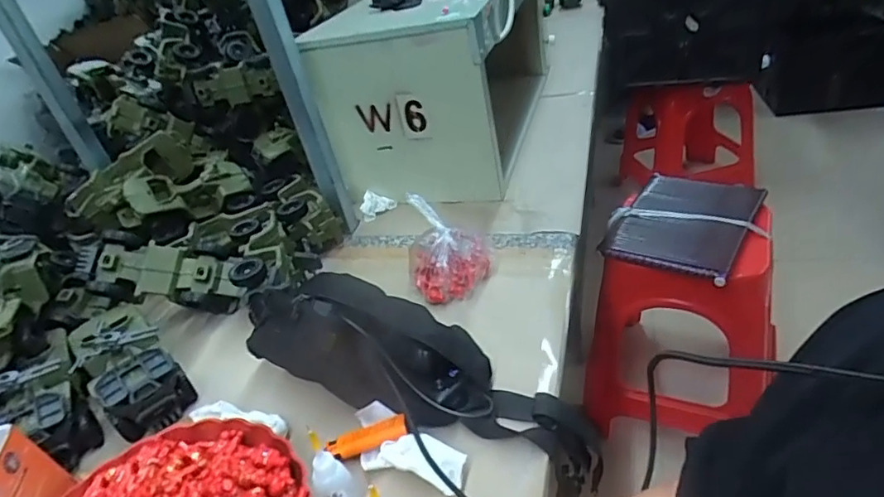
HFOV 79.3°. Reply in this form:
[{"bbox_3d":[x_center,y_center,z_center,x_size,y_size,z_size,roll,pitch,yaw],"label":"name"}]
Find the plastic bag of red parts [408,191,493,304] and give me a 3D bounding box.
[{"bbox_3d":[0.006,-0.003,0.656,0.100,0.074,0.111,-8,34,5],"label":"plastic bag of red parts"}]

